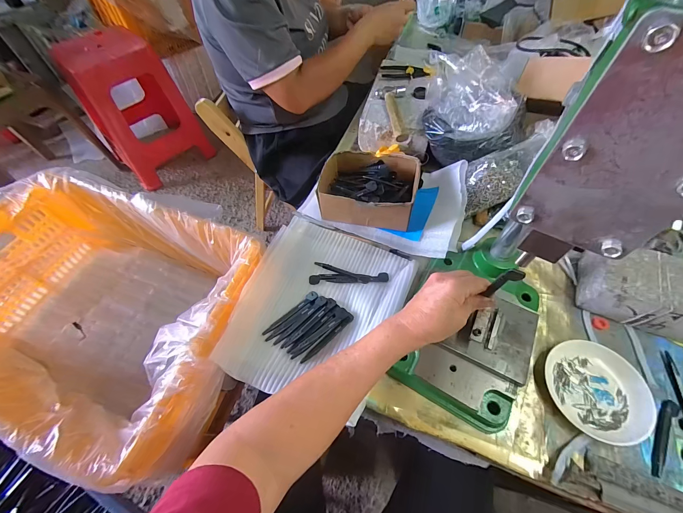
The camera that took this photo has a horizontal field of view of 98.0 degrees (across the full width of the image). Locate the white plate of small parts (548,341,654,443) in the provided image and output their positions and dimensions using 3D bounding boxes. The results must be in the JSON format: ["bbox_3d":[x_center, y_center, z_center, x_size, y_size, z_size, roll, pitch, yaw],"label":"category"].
[{"bbox_3d":[0.329,0.168,0.382,0.114,0.018,0.118,0,57,0],"label":"white plate of small parts"}]

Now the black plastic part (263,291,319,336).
[{"bbox_3d":[-0.077,0.085,0.453,0.098,0.008,0.017,-36,64,-20],"label":"black plastic part"}]

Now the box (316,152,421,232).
[{"bbox_3d":[0.050,-0.120,0.542,0.164,0.079,0.137,15,59,10],"label":"box"}]

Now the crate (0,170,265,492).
[{"bbox_3d":[-0.390,0.096,0.520,0.497,0.224,0.355,16,59,10],"label":"crate"}]

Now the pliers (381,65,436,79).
[{"bbox_3d":[0.146,-0.403,0.650,0.114,0.015,0.041,7,58,5],"label":"pliers"}]

